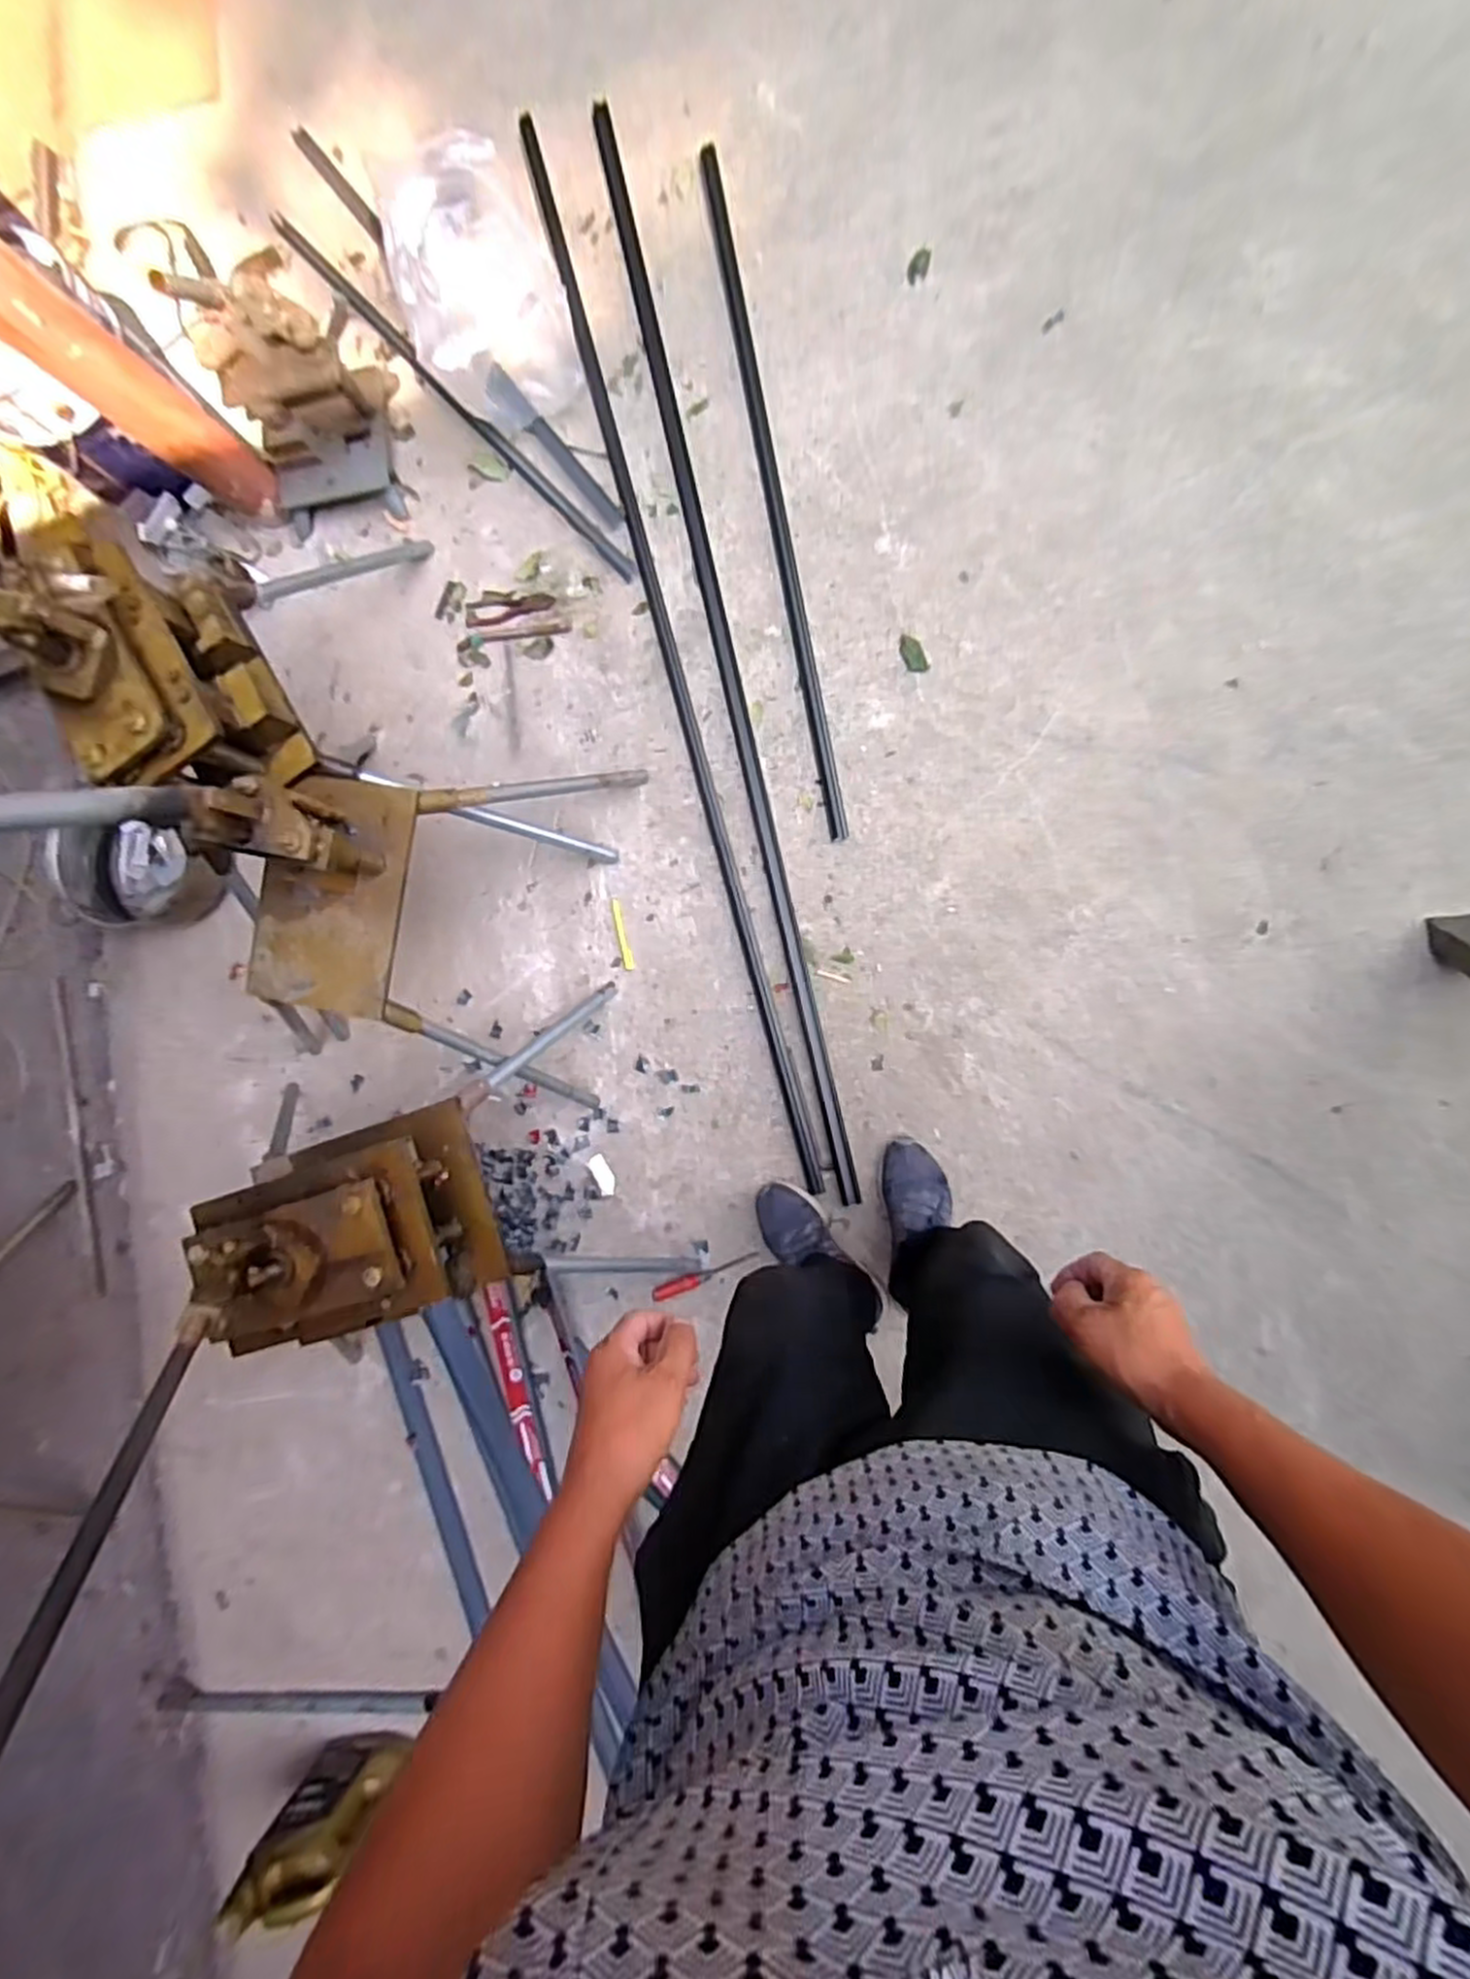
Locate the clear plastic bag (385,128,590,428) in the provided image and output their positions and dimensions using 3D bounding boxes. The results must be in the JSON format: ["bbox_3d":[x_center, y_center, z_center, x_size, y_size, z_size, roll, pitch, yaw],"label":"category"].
[{"bbox_3d":[-0.438,-1.215,1.305,0.247,0.219,0.389,-18,86,10],"label":"clear plastic bag"}]

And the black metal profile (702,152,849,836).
[{"bbox_3d":[0.070,-0.849,1.327,0.030,0.023,1.197,-11,88,11],"label":"black metal profile"}]

